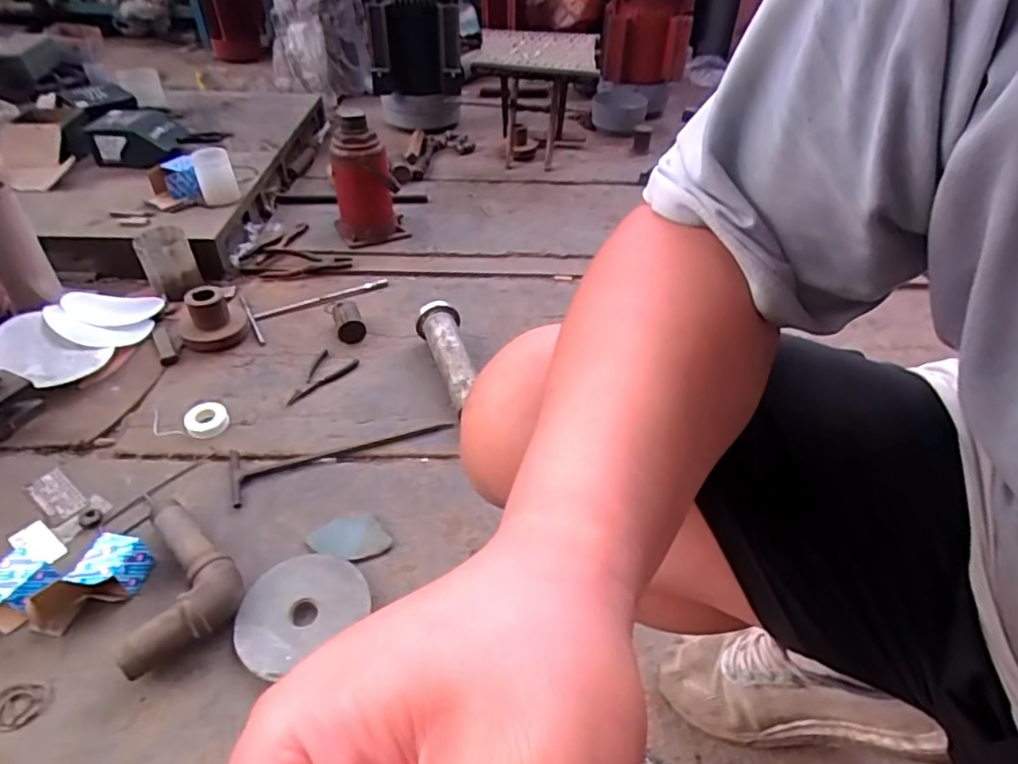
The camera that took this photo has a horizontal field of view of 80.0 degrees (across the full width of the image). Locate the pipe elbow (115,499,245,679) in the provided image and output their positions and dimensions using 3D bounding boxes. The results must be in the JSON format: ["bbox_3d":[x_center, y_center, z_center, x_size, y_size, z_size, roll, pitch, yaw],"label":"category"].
[{"bbox_3d":[-0.406,0.233,0.778,0.122,0.063,0.260,-11,43,-15],"label":"pipe elbow"}]

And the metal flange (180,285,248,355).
[{"bbox_3d":[-0.580,-0.133,1.182,0.121,0.083,0.138,-17,45,-22],"label":"metal flange"}]

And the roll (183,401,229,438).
[{"bbox_3d":[-0.498,0.061,1.001,0.066,0.025,0.076,-23,48,-27],"label":"roll"}]

